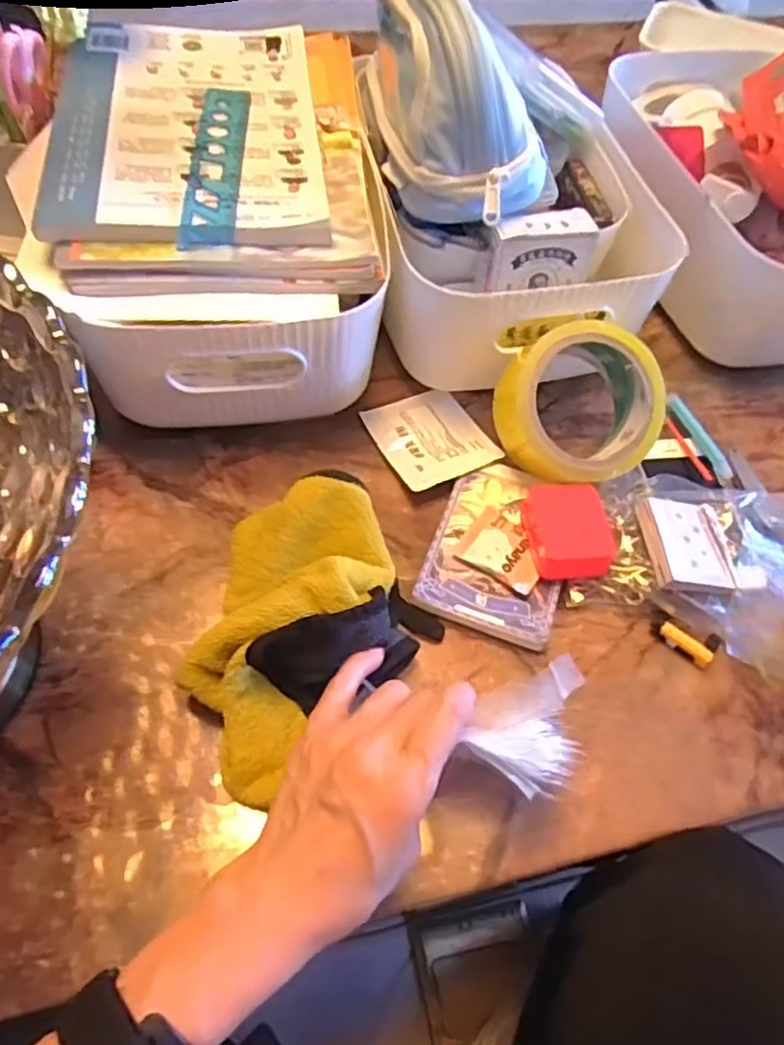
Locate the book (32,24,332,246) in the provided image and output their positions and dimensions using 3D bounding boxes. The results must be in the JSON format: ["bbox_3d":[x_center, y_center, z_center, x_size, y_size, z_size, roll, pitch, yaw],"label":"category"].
[{"bbox_3d":[-0.135,-0.269,0.464,0.164,0.013,0.241,-4,58,-7],"label":"book"}]

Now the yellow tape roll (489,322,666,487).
[{"bbox_3d":[0.121,-0.079,0.461,0.101,0.063,0.098,-40,98,-10],"label":"yellow tape roll"}]

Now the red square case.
[{"bbox_3d":[0.109,0.005,0.434,0.046,0.019,0.060,-5,58,-7],"label":"red square case"}]

